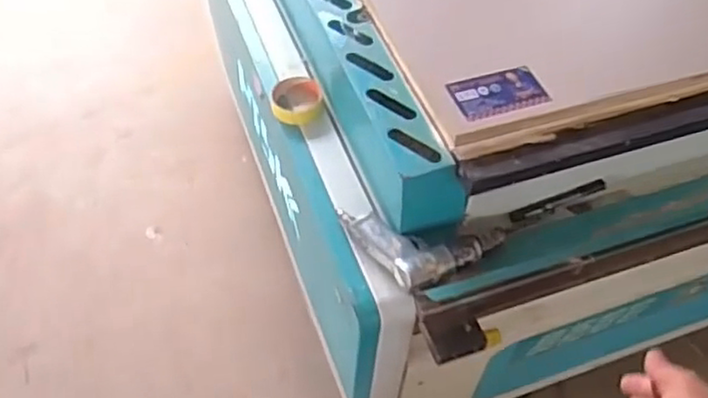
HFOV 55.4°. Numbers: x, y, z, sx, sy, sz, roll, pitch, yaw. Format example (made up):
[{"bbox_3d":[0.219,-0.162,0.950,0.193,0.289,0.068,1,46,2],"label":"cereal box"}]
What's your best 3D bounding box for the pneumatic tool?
[{"bbox_3d":[0.085,0.068,0.883,0.217,0.037,0.115,8,52,3],"label":"pneumatic tool"}]

